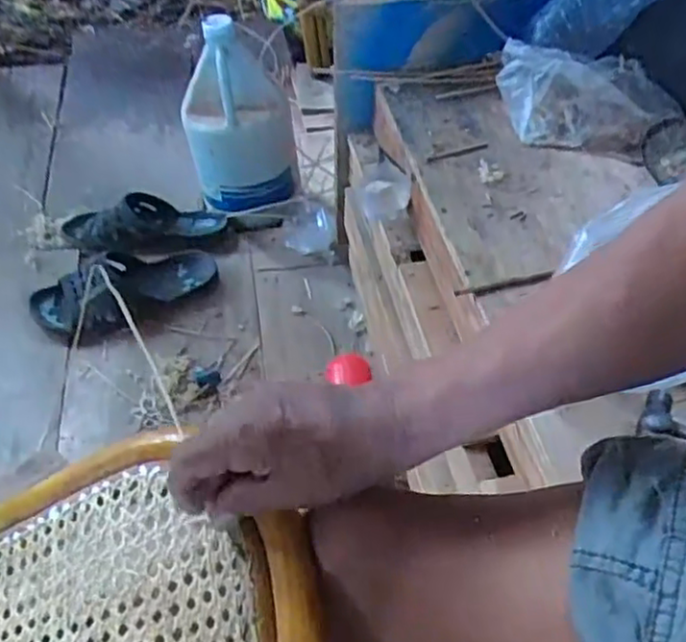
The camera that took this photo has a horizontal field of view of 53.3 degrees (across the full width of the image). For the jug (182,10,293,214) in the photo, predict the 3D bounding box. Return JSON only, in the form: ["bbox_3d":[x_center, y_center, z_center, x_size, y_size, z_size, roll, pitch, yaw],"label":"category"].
[{"bbox_3d":[-0.146,-0.272,0.952,0.143,0.261,0.134,-11,51,-8],"label":"jug"}]

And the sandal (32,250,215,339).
[{"bbox_3d":[-0.292,-0.042,0.910,0.242,0.052,0.122,-10,51,-7],"label":"sandal"}]

